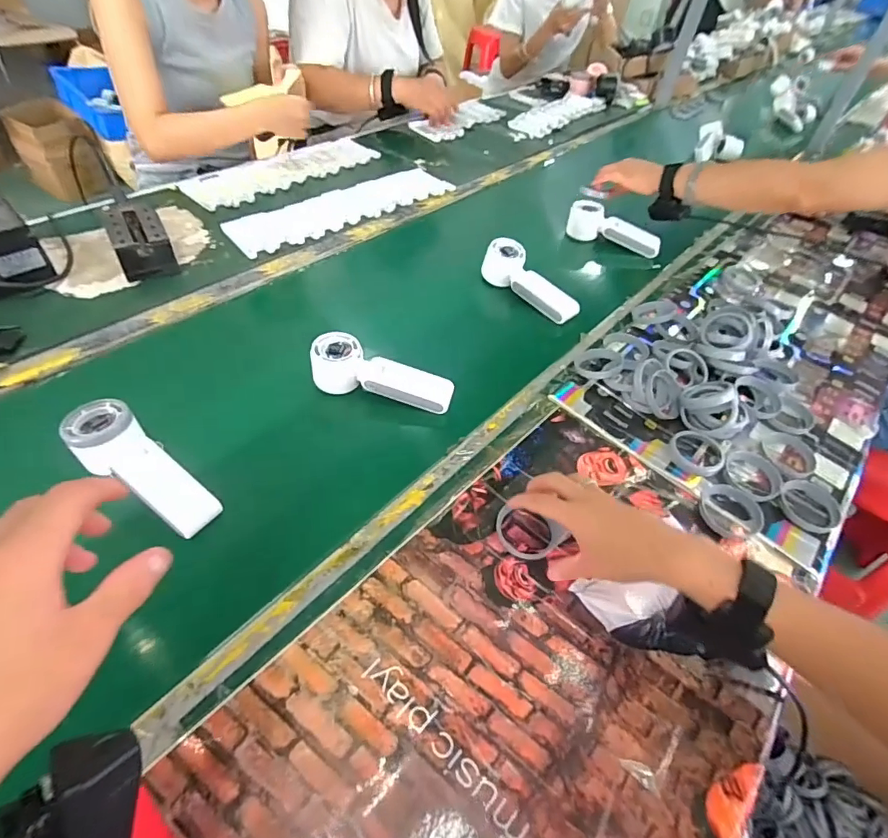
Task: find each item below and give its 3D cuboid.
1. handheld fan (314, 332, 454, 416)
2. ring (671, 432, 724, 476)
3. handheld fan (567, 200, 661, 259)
[{"bbox_3d":[-0.071,-0.055,0.577,0.164,0.049,0.052,11,48,2],"label":"handheld fan"},{"bbox_3d":[0.283,0.037,0.551,0.059,0.011,0.054,4,48,-4],"label":"ring"},{"bbox_3d":[0.300,-0.335,0.872,0.167,0.054,0.050,23,50,13],"label":"handheld fan"}]

